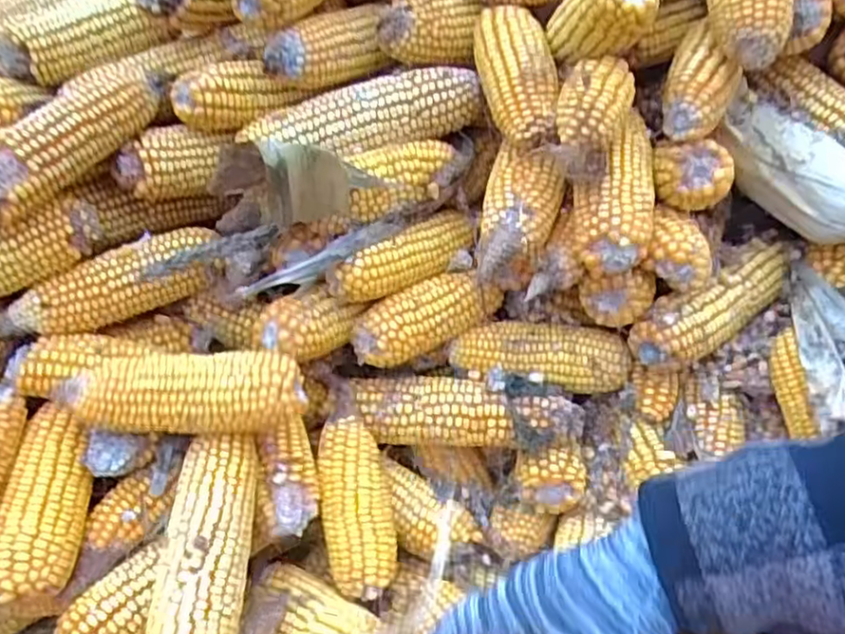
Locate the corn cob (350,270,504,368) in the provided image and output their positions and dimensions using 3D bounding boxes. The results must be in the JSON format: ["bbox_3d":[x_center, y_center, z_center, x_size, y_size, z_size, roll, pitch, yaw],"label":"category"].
[{"bbox_3d":[0.004,0.000,0.555,0.119,0.041,0.043,-17,44,-14],"label":"corn cob"}]

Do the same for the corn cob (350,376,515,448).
[{"bbox_3d":[0.006,0.075,0.562,0.138,0.043,0.043,7,43,11],"label":"corn cob"}]

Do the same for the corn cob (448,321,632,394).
[{"bbox_3d":[0.092,0.030,0.562,0.137,0.041,0.042,1,42,5],"label":"corn cob"}]

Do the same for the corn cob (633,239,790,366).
[{"bbox_3d":[0.229,-0.009,0.549,0.151,0.043,0.042,-27,47,-24],"label":"corn cob"}]

